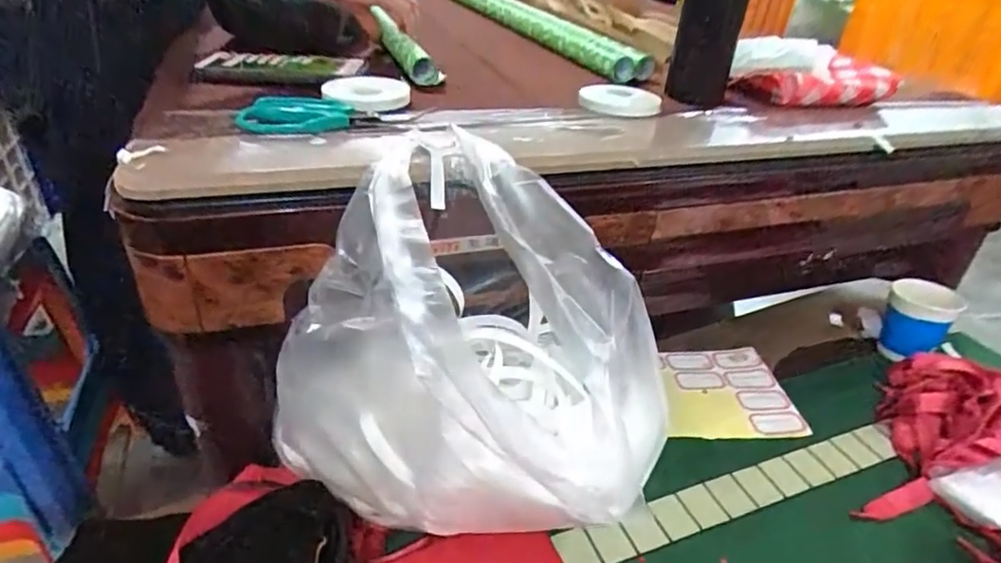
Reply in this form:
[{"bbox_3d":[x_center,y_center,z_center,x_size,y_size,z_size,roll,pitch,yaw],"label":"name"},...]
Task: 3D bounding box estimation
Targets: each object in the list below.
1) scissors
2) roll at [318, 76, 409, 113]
[{"bbox_3d":[-0.149,-0.141,0.504,0.135,0.017,0.057,-8,35,-20],"label":"scissors"},{"bbox_3d":[-0.120,-0.172,0.547,0.075,0.016,0.080,4,32,-2],"label":"roll"}]

